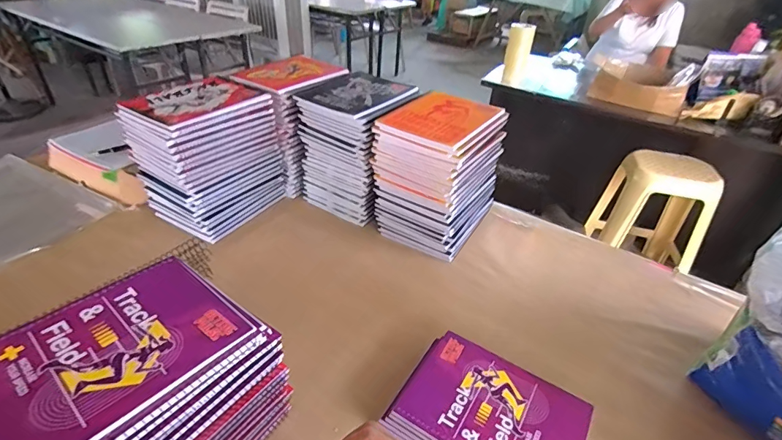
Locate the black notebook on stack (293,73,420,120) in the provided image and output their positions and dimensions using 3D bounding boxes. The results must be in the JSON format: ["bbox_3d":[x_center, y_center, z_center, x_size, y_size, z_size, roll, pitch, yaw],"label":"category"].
[{"bbox_3d":[-0.060,-0.253,0.819,0.170,0.017,0.208,24,40,26],"label":"black notebook on stack"}]

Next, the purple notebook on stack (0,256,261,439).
[{"bbox_3d":[-0.246,0.112,0.348,0.155,0.010,0.199,27,41,29],"label":"purple notebook on stack"}]

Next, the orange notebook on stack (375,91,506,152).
[{"bbox_3d":[0.097,-0.187,0.741,0.158,0.016,0.209,24,40,27],"label":"orange notebook on stack"}]

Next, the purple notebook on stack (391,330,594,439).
[{"bbox_3d":[0.125,0.230,0.499,0.200,0.006,0.151,23,38,24],"label":"purple notebook on stack"}]

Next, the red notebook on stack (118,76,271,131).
[{"bbox_3d":[-0.345,-0.214,0.733,0.163,0.020,0.197,24,40,26],"label":"red notebook on stack"}]

